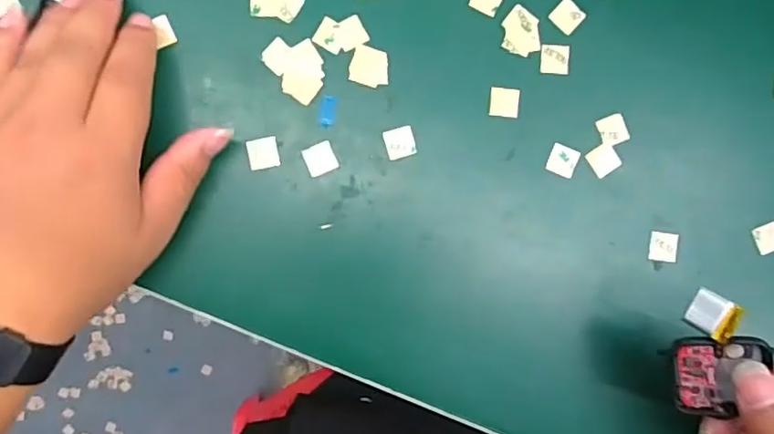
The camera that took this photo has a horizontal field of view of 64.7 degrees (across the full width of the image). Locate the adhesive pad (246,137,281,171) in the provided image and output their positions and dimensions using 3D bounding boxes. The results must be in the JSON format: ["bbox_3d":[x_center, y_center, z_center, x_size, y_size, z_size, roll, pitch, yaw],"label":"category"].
[{"bbox_3d":[-0.065,-0.033,0.321,0.016,0.004,0.016,-11,93,-1],"label":"adhesive pad"}]

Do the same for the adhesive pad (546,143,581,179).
[{"bbox_3d":[0.096,-0.031,0.333,0.015,0.004,0.016,20,92,-2],"label":"adhesive pad"}]

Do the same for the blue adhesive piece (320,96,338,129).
[{"bbox_3d":[-0.031,-0.056,0.324,0.007,0.004,0.017,10,92,-2],"label":"blue adhesive piece"}]

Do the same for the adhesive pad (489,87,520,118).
[{"bbox_3d":[0.064,-0.063,0.332,0.016,0.004,0.016,5,93,-2],"label":"adhesive pad"}]

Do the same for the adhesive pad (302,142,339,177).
[{"bbox_3d":[-0.035,-0.031,0.323,0.016,0.004,0.016,-22,93,0],"label":"adhesive pad"}]

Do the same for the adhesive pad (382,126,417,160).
[{"bbox_3d":[0.007,-0.040,0.327,0.016,0.004,0.016,-16,93,-1],"label":"adhesive pad"}]

